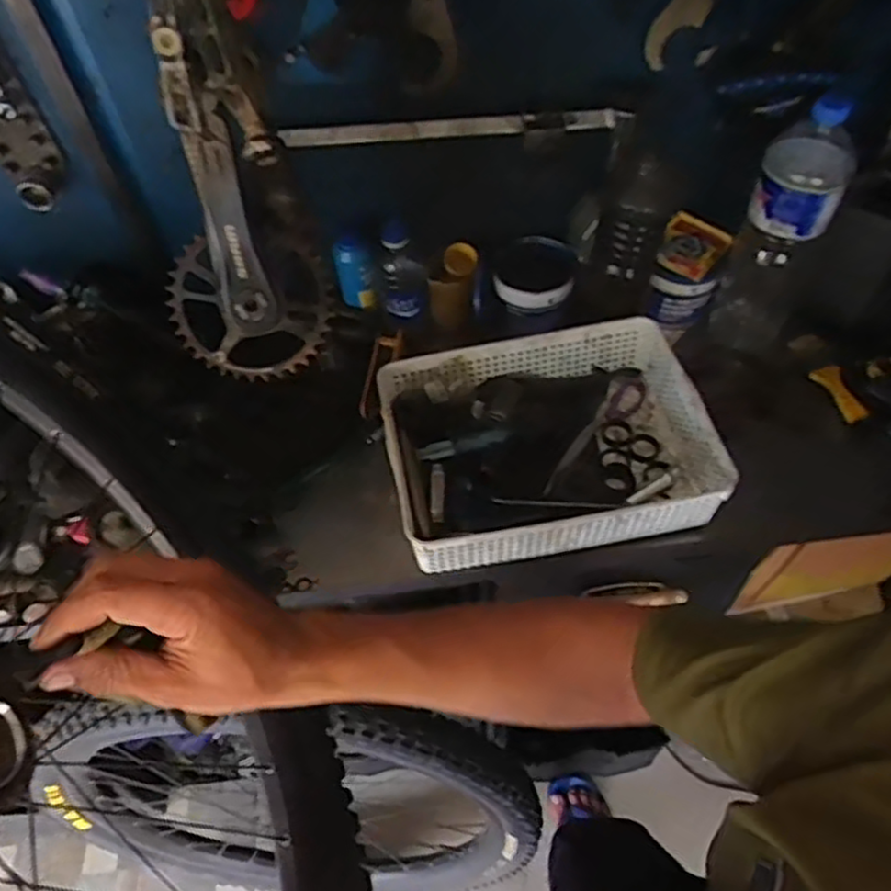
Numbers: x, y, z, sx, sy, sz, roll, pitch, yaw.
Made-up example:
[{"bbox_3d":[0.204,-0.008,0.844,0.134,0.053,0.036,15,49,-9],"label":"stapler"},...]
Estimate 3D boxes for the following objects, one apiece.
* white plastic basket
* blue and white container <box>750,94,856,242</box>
[{"bbox_3d":[0.104,-0.003,0.779,0.329,0.083,0.252,-8,54,-3],"label":"white plastic basket"},{"bbox_3d":[0.374,-0.291,0.726,0.087,0.126,0.090,23,59,18],"label":"blue and white container"}]

